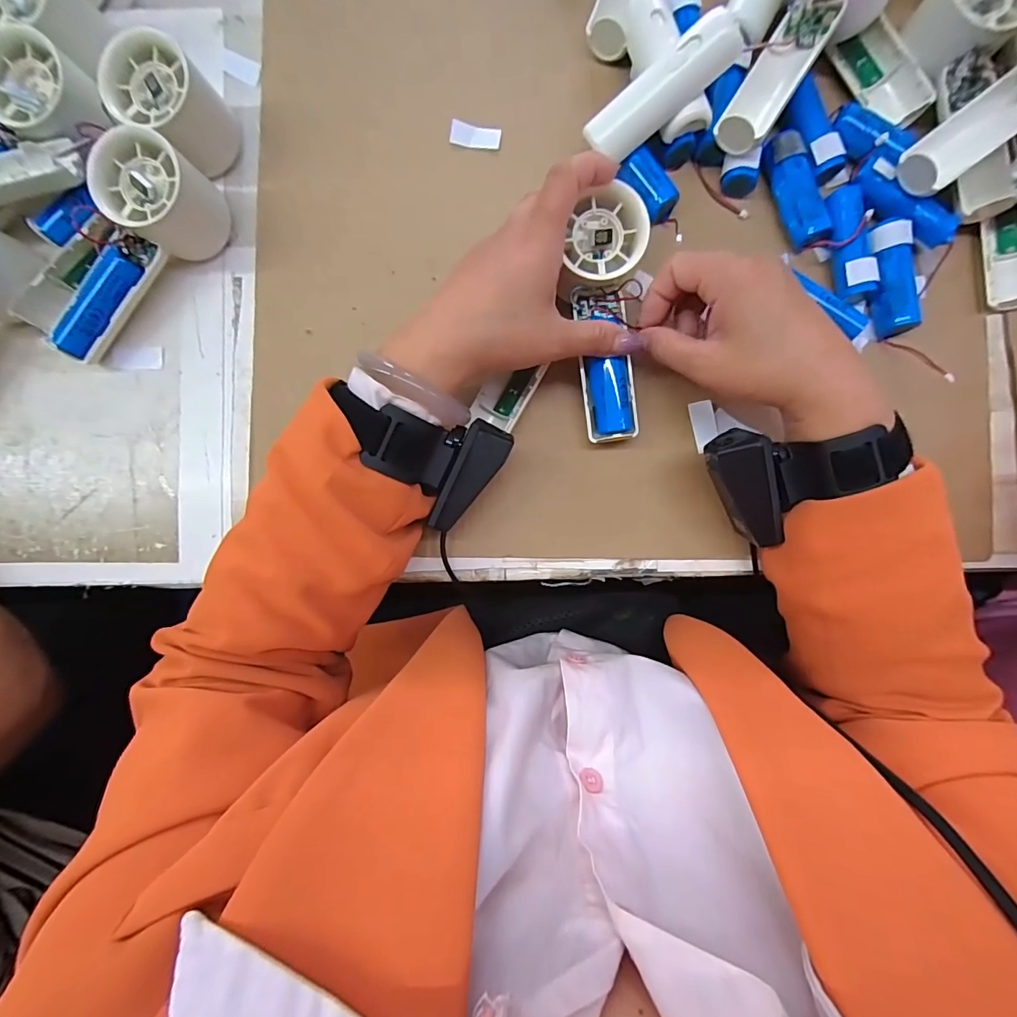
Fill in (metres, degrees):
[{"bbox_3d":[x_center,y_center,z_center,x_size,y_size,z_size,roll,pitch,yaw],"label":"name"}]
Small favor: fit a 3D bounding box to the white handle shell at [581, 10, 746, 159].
[{"bbox_3d":[0.095,-0.259,0.286,0.094,0.020,0.026,-30,87,20],"label":"white handle shell"}]

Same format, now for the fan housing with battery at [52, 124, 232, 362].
[{"bbox_3d":[-0.254,-0.168,0.300,0.056,0.054,0.145,44,87,1],"label":"fan housing with battery"}]

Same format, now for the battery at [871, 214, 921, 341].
[{"bbox_3d":[0.257,-0.155,0.311,0.023,0.024,0.075,-9,87,-2],"label":"battery"}]

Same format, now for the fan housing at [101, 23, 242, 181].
[{"bbox_3d":[-0.220,-0.261,0.303,0.052,0.056,0.057,32,87,1],"label":"fan housing"}]

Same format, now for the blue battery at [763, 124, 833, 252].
[{"bbox_3d":[0.195,-0.215,0.310,0.023,0.021,0.072,-20,88,-2],"label":"blue battery"}]

